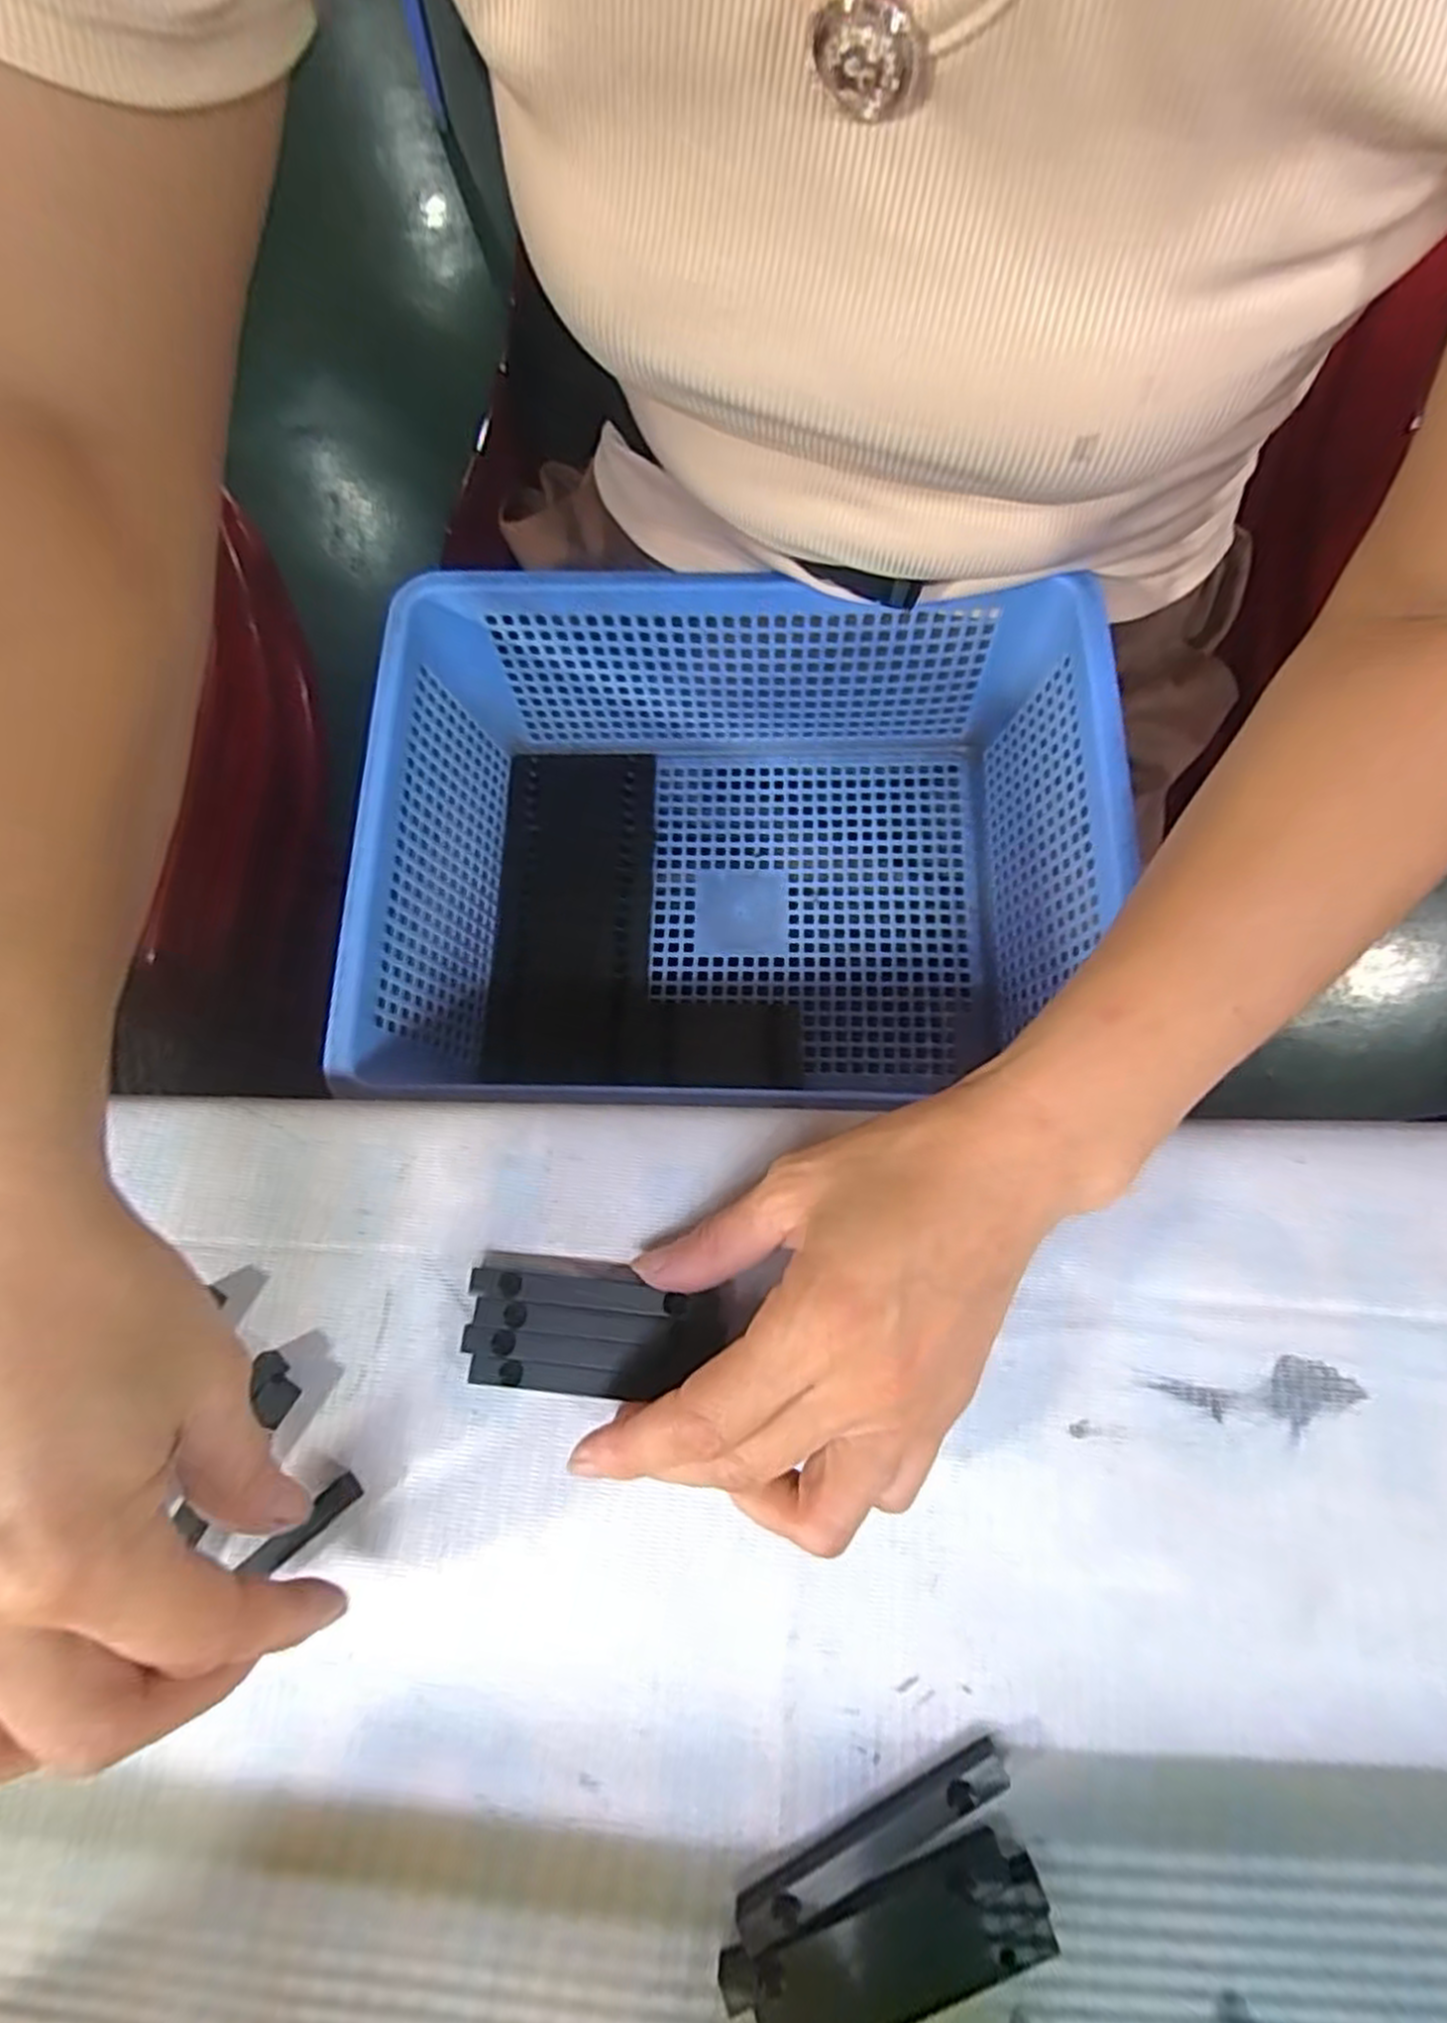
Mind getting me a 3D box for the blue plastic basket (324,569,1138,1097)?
[{"bbox_3d":[0.004,-0.066,0.359,0.297,0.108,0.220,1,73,2],"label":"blue plastic basket"}]

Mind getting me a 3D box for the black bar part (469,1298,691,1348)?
[{"bbox_3d":[-0.043,0.093,0.237,0.064,0.004,0.009,6,73,2],"label":"black bar part"}]

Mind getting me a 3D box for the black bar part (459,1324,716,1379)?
[{"bbox_3d":[-0.042,0.102,0.235,0.072,0.007,0.009,5,73,3],"label":"black bar part"}]

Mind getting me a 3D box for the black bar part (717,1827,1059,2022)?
[{"bbox_3d":[0.041,0.233,0.195,0.079,0.009,0.028,-21,74,-5],"label":"black bar part"}]

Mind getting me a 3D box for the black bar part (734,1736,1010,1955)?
[{"bbox_3d":[0.038,0.212,0.201,0.075,0.006,0.011,-27,74,-7],"label":"black bar part"}]

